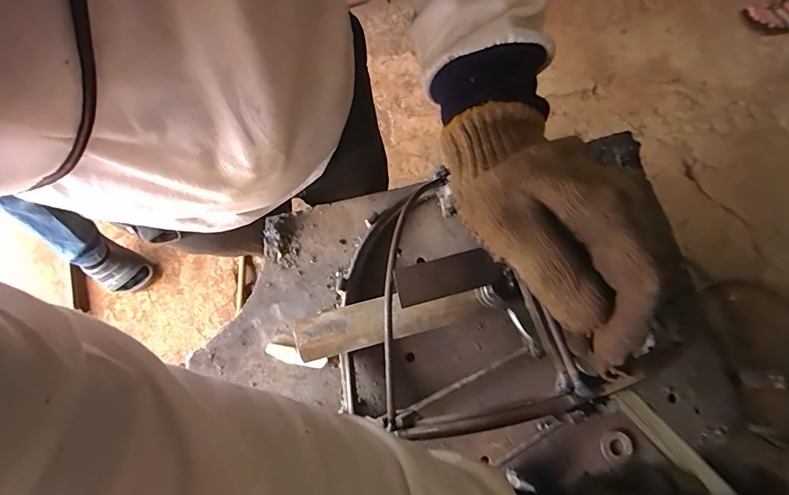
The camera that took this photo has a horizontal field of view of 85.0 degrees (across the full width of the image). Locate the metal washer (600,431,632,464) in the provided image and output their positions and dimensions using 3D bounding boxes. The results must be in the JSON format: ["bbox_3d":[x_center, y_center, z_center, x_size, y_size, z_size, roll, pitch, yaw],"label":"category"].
[{"bbox_3d":[0.178,0.160,0.345,0.024,0.006,0.024,0,73,-1],"label":"metal washer"}]

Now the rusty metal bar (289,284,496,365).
[{"bbox_3d":[0.000,0.049,0.312,0.141,0.021,0.031,-15,74,-5],"label":"rusty metal bar"}]

